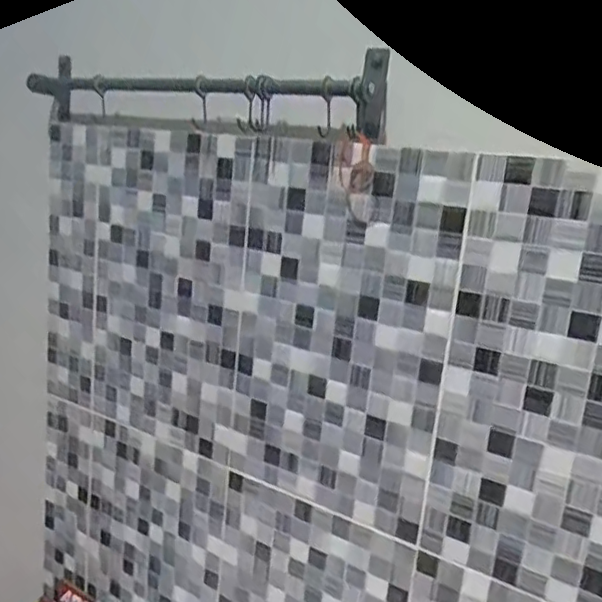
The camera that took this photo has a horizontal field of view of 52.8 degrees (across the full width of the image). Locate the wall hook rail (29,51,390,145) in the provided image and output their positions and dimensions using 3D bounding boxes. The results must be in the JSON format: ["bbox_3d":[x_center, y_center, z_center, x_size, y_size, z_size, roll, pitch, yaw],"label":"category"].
[{"bbox_3d":[-0.129,-0.232,0.667,0.477,0.075,0.057,12,14,29],"label":"wall hook rail"}]

